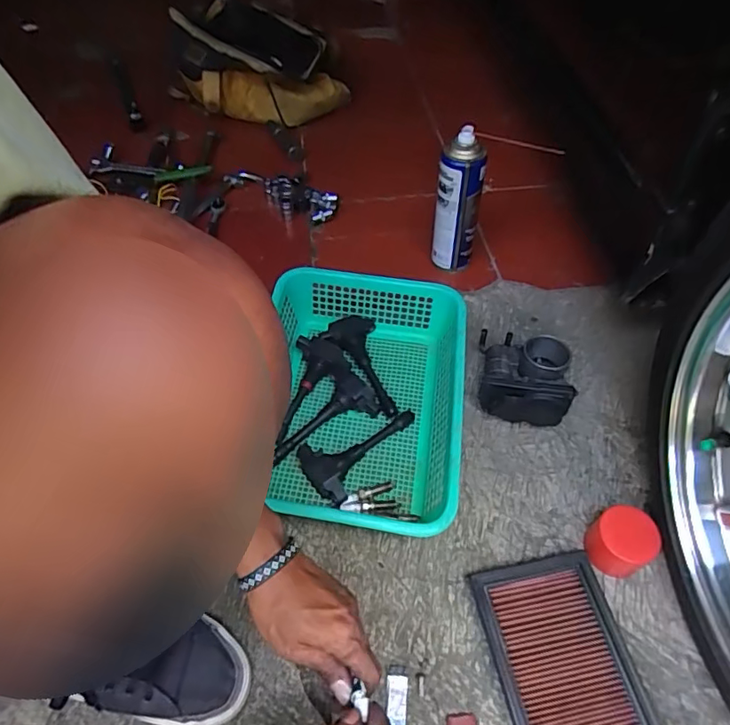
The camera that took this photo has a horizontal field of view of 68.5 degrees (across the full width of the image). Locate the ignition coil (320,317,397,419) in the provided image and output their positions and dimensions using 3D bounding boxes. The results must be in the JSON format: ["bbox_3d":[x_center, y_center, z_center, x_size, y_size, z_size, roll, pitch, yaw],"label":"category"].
[{"bbox_3d":[0.003,0.007,0.742,0.078,0.030,0.158,-20,67,-13],"label":"ignition coil"}]

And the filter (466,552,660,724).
[{"bbox_3d":[0.203,0.316,0.528,0.133,0.033,0.228,-10,50,-7],"label":"filter"}]

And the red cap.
[{"bbox_3d":[0.289,0.201,0.603,0.057,0.064,0.062,-1,49,1],"label":"red cap"}]

